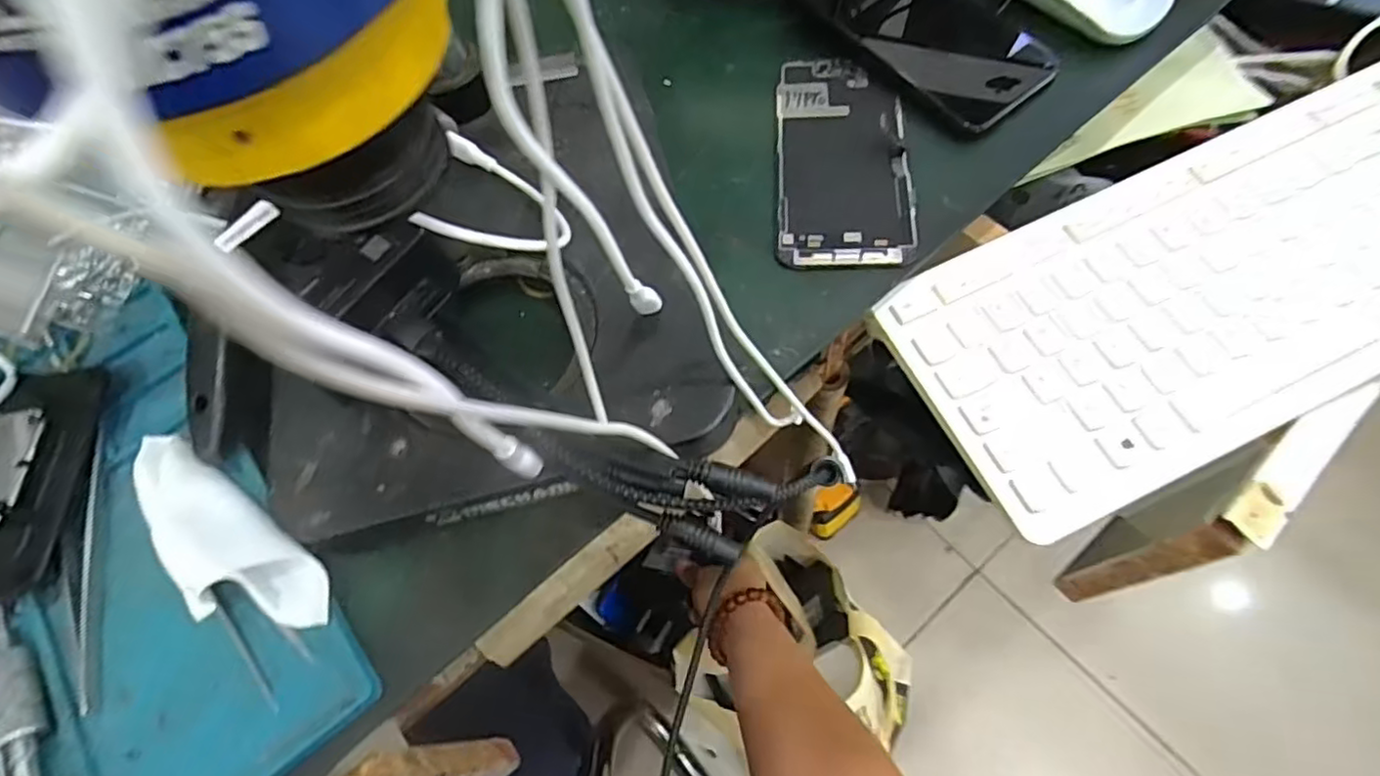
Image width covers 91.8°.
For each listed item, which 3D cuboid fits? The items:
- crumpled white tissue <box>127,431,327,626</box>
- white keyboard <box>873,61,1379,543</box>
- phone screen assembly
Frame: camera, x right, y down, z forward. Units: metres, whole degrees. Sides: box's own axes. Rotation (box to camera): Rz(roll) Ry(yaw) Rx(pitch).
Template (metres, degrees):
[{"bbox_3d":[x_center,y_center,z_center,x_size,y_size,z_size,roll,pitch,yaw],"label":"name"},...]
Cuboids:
[{"bbox_3d":[-0.200,0.061,0.276,0.123,0.022,0.042,32,71,20],"label":"crumpled white tissue"},{"bbox_3d":[0.301,-0.074,0.319,0.413,0.012,0.134,-24,67,-8],"label":"white keyboard"},{"bbox_3d":[0.080,-0.121,0.349,0.066,0.008,0.141,0,64,7],"label":"phone screen assembly"}]

